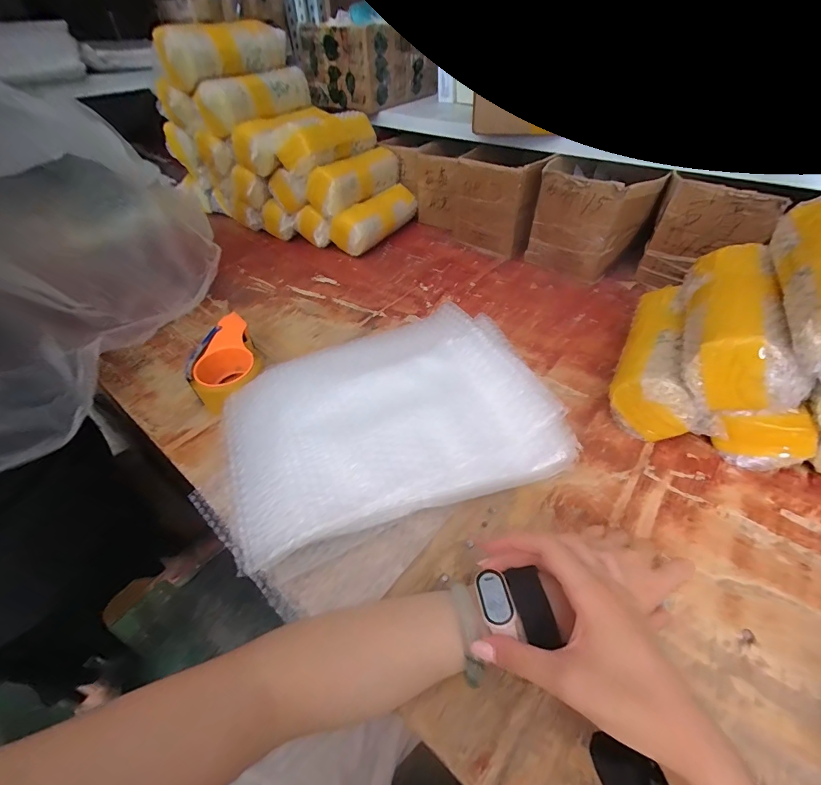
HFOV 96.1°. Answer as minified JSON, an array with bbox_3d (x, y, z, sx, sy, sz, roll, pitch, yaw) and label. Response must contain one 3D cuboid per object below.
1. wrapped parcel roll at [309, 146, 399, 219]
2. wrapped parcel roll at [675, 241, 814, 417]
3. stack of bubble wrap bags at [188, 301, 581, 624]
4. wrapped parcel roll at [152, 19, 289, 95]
[{"bbox_3d":[-0.123,-0.489,0.842,0.072,0.075,0.261,25,52,24],"label":"wrapped parcel roll"},{"bbox_3d":[0.373,-0.081,0.424,0.101,0.093,0.232,21,50,20],"label":"wrapped parcel roll"},{"bbox_3d":[-0.039,0.043,0.435,0.396,0.082,0.294,-24,49,-19],"label":"stack of bubble wrap bags"},{"bbox_3d":[-0.388,-0.715,0.775,0.094,0.083,0.273,20,50,22],"label":"wrapped parcel roll"}]

